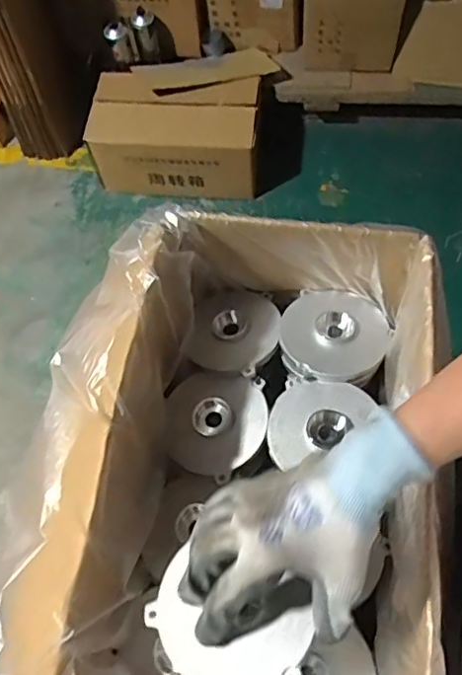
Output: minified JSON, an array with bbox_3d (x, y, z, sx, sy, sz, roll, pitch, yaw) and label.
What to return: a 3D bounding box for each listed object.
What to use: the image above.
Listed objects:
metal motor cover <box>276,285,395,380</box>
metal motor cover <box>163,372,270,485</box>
[{"bbox_3d":[0.108,-0.003,0.591,0.109,0.027,0.110,17,67,11],"label":"metal motor cover"},{"bbox_3d":[-0.017,0.087,0.580,0.104,0.027,0.107,13,66,9],"label":"metal motor cover"}]

